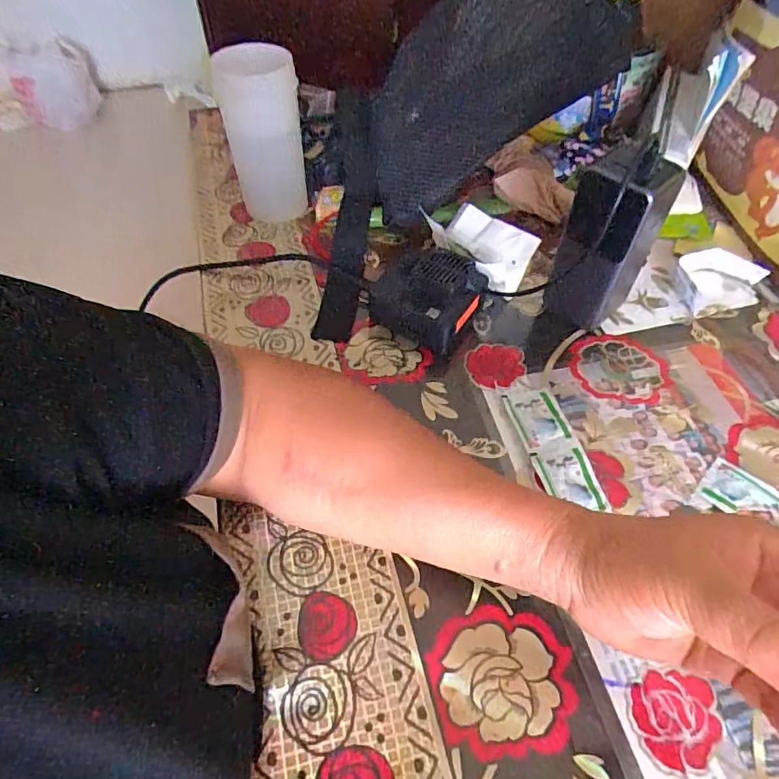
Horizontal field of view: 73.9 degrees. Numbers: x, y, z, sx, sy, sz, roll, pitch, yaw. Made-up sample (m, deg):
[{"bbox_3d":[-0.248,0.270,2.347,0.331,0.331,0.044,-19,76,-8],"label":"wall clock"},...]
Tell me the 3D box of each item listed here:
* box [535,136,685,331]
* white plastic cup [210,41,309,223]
[{"bbox_3d":[0.161,-0.106,0.390,0.061,0.144,0.049,22,56,16],"label":"box"},{"bbox_3d":[-0.114,-0.228,0.478,0.067,0.148,0.073,-11,54,-8],"label":"white plastic cup"}]

